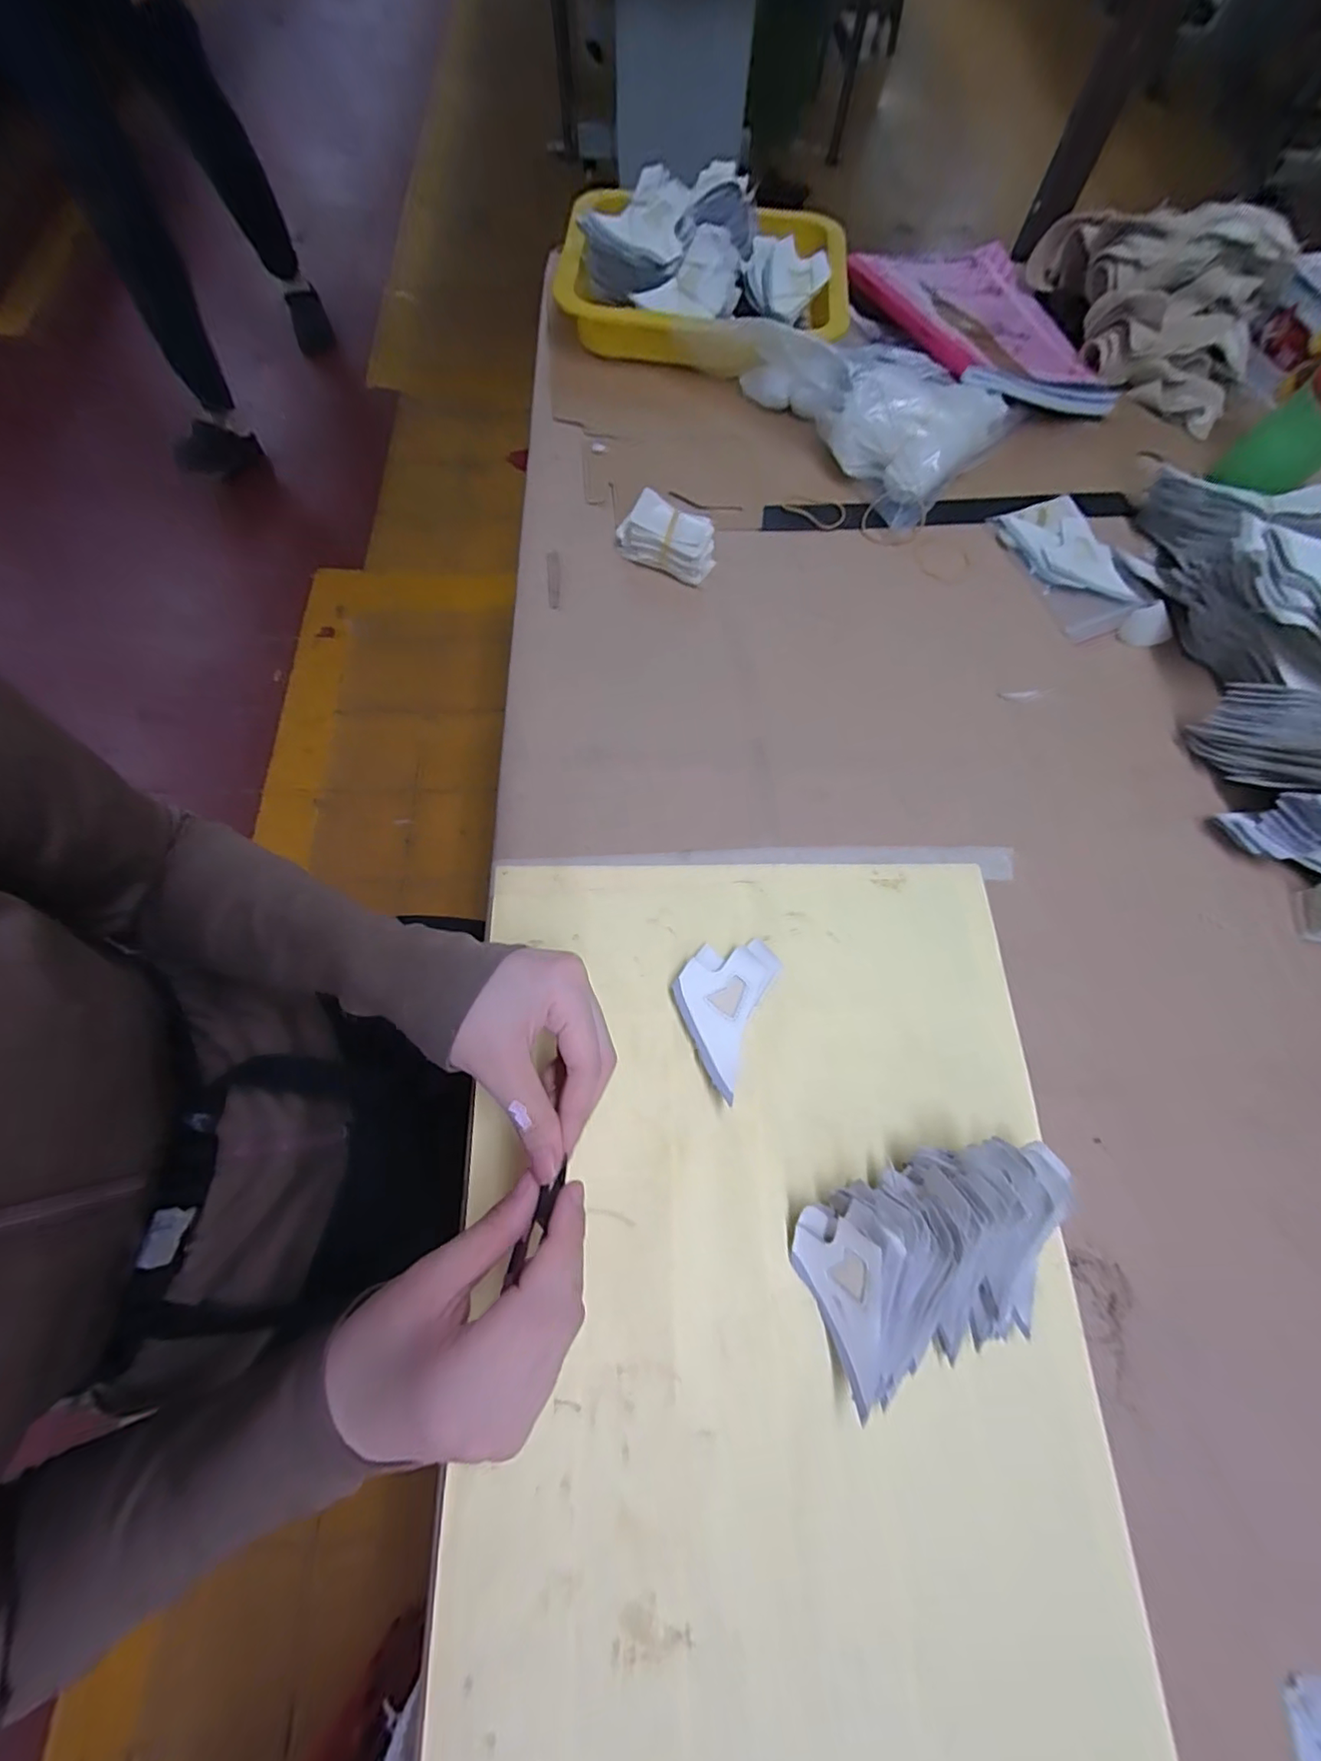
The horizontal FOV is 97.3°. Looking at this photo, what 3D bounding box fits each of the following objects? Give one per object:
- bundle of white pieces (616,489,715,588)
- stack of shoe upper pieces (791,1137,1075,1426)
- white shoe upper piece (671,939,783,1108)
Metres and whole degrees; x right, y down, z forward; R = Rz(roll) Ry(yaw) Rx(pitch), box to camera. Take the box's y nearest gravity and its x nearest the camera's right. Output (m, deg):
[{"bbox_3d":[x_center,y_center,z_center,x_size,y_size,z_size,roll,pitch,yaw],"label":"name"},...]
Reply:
[{"bbox_3d":[0.006,-0.265,0.447,0.073,0.036,0.036,29,72,9],"label":"bundle of white pieces"},{"bbox_3d":[0.136,0.185,0.281,0.143,0.049,0.093,-20,72,-9],"label":"stack of shoe upper pieces"},{"bbox_3d":[0.033,0.072,0.342,0.052,0.015,0.088,26,71,7],"label":"white shoe upper piece"}]

